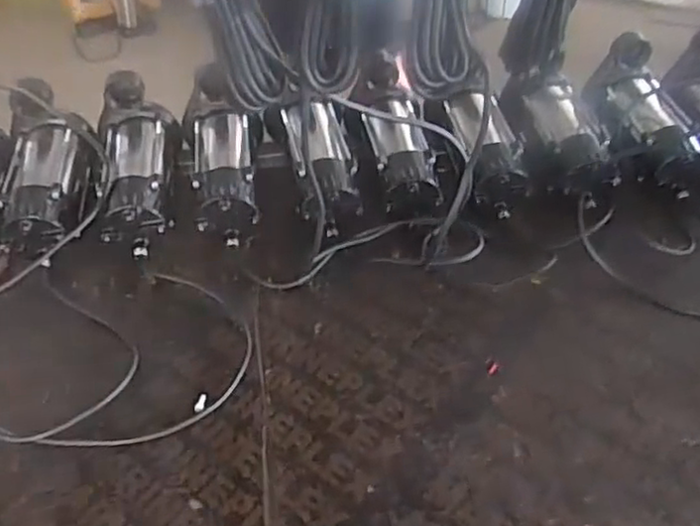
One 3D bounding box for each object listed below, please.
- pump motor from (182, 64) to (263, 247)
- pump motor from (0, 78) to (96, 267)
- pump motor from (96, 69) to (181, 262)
[{"bbox_3d":[-0.186,-0.162,1.016,0.120,0.115,0.292,-9,47,-7],"label":"pump motor"},{"bbox_3d":[-0.432,-0.125,0.963,0.127,0.134,0.253,-10,47,-10],"label":"pump motor"},{"bbox_3d":[-0.307,-0.138,0.983,0.116,0.132,0.253,-8,47,-8],"label":"pump motor"}]

